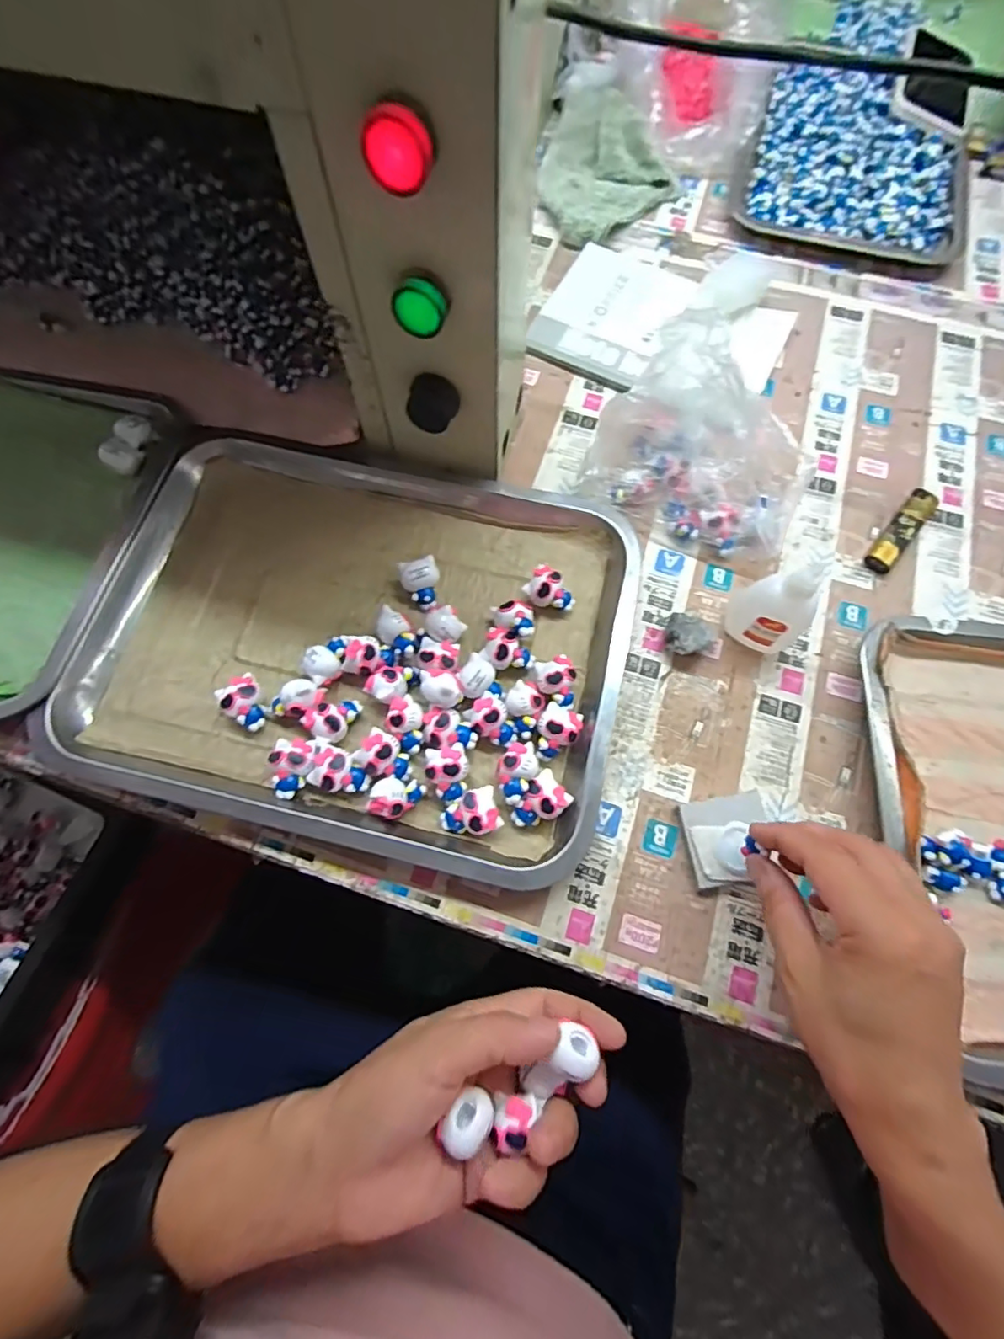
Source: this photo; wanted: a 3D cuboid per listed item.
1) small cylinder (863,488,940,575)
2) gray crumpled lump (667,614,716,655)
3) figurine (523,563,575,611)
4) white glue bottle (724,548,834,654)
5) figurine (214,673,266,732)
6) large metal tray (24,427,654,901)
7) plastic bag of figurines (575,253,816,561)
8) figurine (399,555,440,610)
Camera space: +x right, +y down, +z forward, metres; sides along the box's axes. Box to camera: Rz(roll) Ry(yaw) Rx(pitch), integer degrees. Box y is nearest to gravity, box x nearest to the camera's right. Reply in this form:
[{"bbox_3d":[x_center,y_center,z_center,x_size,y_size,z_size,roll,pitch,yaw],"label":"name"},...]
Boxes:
[{"bbox_3d":[0.295,-0.102,0.409,0.020,0.013,0.080,39,75,13],"label":"small cylinder"},{"bbox_3d":[0.125,-0.021,0.371,0.033,0.020,0.027,5,70,2],"label":"gray crumpled lump"},{"bbox_3d":[0.032,-0.052,0.374,0.033,0.022,0.026,32,73,11],"label":"figurine"},{"bbox_3d":[0.171,-0.043,0.342,0.027,0.093,0.046,-39,75,-13],"label":"white glue bottle"},{"bbox_3d":[-0.160,0.021,0.348,0.031,0.024,0.025,41,75,13],"label":"figurine"},{"bbox_3d":[-0.093,-0.025,0.367,0.339,0.028,0.260,12,70,4],"label":"large metal tray"},{"bbox_3d":[0.143,-0.164,0.368,0.146,0.120,0.099,24,72,7],"label":"plastic bag of figurines"},{"bbox_3d":[-0.054,-0.058,0.376,0.025,0.020,0.031,-16,71,-6],"label":"figurine"}]

